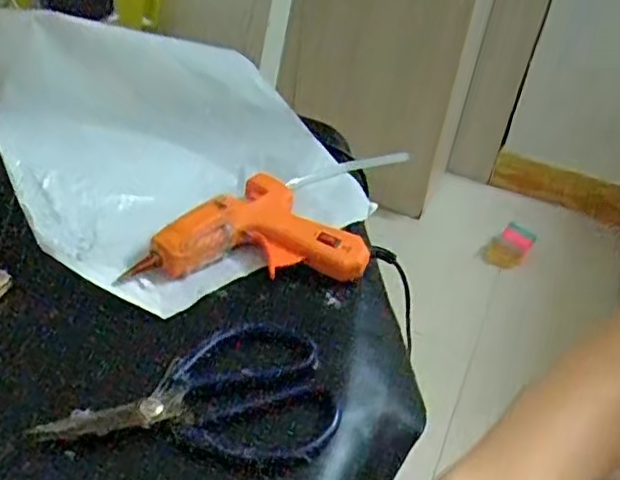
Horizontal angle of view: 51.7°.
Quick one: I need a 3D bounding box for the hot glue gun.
[{"bbox_3d":[-0.042,-0.011,0.457,0.158,0.024,0.087,1,40,-8],"label":"hot glue gun"}]

